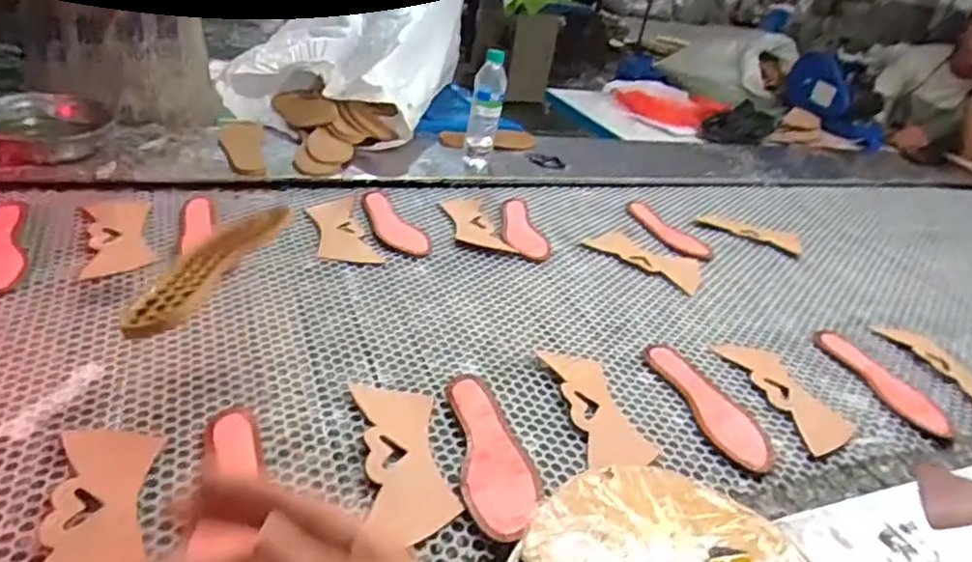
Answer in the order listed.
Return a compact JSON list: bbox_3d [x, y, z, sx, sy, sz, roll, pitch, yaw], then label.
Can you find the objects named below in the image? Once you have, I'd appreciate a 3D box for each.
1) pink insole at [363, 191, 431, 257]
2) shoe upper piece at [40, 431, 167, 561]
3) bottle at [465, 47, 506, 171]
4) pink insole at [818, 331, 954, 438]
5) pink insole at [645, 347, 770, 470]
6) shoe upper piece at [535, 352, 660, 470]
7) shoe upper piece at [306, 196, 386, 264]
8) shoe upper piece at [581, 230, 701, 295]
[{"bbox_3d":[-0.159,-0.099,1.060,0.071,0.009,0.211,-12,38,-32],"label":"pink insole"},{"bbox_3d":[-0.329,0.197,0.538,0.086,0.005,0.199,0,31,-18],"label":"shoe upper piece"},{"bbox_3d":[-0.002,-0.329,1.259,0.066,0.228,0.067,7,31,-7],"label":"bottle"},{"bbox_3d":[0.557,0.139,0.896,0.069,0.012,0.213,-1,33,-18],"label":"pink insole"},{"bbox_3d":[0.283,0.151,0.796,0.083,0.012,0.223,-1,33,-19],"label":"pink insole"},{"bbox_3d":[0.131,0.147,0.759,0.080,0.011,0.192,3,34,-20],"label":"shoe upper piece"},{"bbox_3d":[-0.233,-0.083,1.018,0.085,0.010,0.200,-5,34,-25],"label":"shoe upper piece"},{"bbox_3d":[0.285,-0.040,1.110,0.200,0.009,0.106,31,36,30],"label":"shoe upper piece"}]

